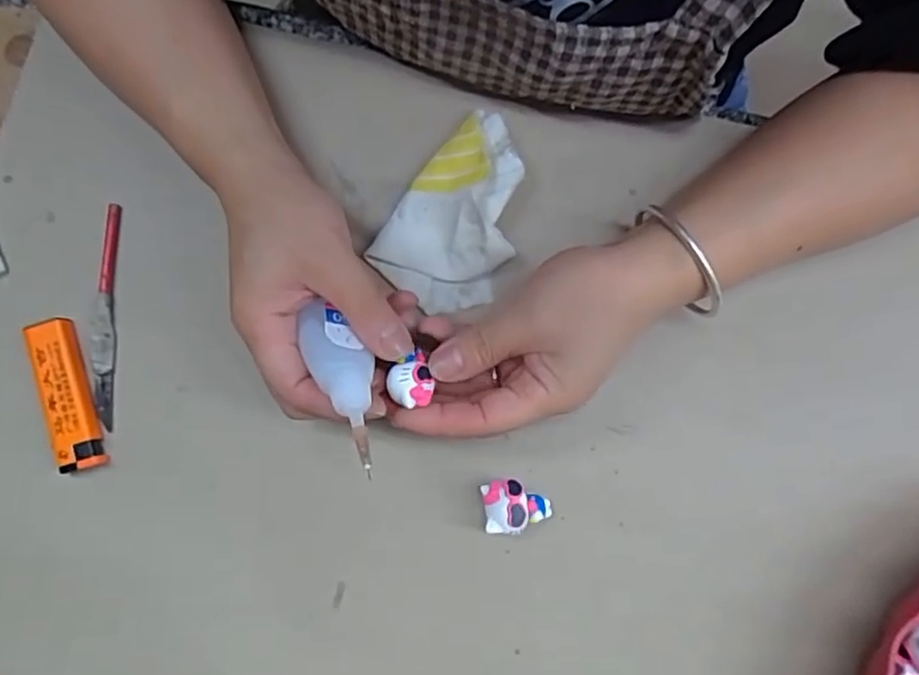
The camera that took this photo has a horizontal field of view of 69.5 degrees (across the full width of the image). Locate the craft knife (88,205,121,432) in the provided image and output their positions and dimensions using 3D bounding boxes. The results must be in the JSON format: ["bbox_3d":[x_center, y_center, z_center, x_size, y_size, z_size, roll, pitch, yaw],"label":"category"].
[{"bbox_3d":[-0.190,-0.012,0.355,0.011,0.009,0.117,-1,83,1],"label":"craft knife"}]

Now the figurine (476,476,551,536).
[{"bbox_3d":[0.029,0.084,0.337,0.034,0.018,0.025,-8,83,1],"label":"figurine"}]

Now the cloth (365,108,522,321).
[{"bbox_3d":[0.003,-0.067,0.350,0.064,0.036,0.101,34,85,5],"label":"cloth"}]

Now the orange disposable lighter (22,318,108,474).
[{"bbox_3d":[-0.208,0.031,0.352,0.024,0.017,0.079,-16,81,-4],"label":"orange disposable lighter"}]

